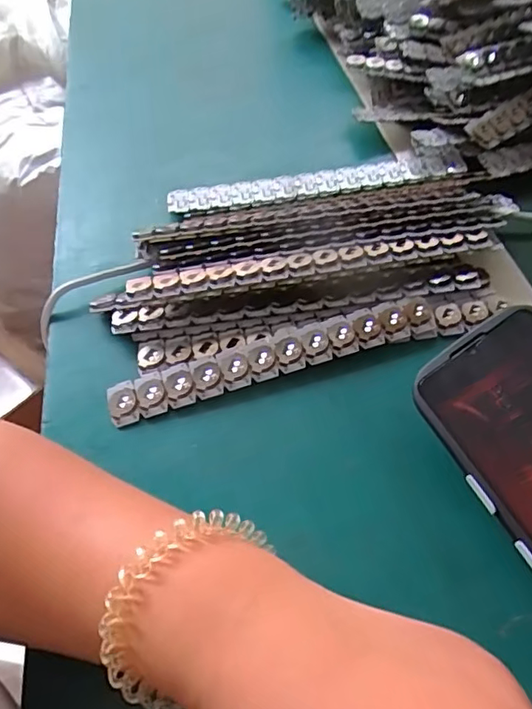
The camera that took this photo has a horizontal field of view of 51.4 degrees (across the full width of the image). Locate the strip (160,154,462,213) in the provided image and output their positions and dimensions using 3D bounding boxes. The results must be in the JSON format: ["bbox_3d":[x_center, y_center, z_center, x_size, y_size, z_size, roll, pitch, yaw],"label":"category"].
[{"bbox_3d":[0.046,-0.147,0.475,0.255,0.012,0.028,-9,52,-4],"label":"strip"}]

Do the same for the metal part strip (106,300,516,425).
[{"bbox_3d":[0.030,-0.004,0.361,0.263,0.012,0.028,-14,52,-8],"label":"metal part strip"}]

